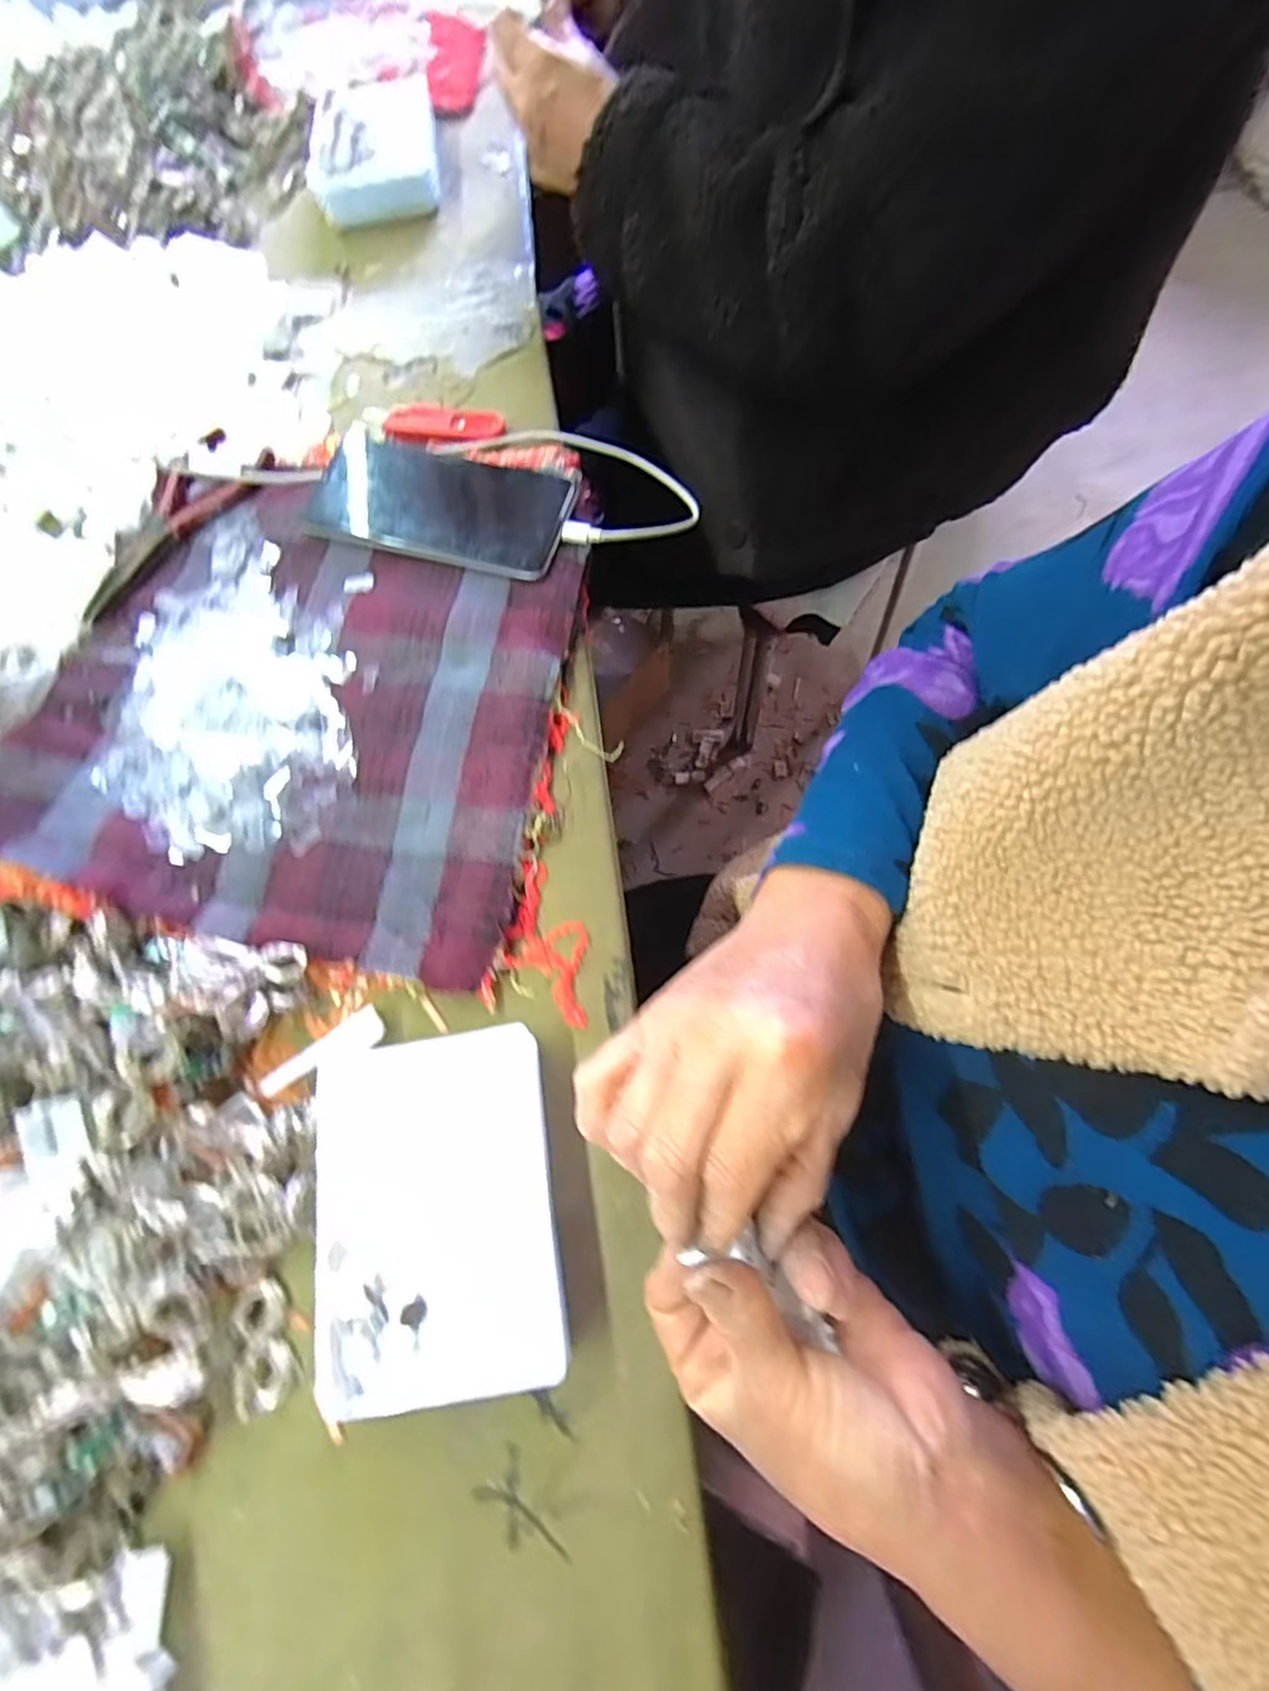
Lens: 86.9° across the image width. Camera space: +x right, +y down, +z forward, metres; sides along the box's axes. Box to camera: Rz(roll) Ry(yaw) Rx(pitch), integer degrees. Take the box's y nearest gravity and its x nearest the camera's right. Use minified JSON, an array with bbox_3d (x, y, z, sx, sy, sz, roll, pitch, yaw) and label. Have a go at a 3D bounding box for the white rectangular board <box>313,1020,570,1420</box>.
[{"bbox_3d":[-0.083,0.150,0.283,0.095,0.026,0.131,-11,69,1],"label":"white rectangular board"}]

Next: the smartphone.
[{"bbox_3d":[-0.119,-0.210,0.410,0.160,0.011,0.084,12,78,10],"label":"smartphone"}]

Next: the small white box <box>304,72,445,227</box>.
[{"bbox_3d":[-0.218,-0.579,0.558,0.103,0.033,0.158,-11,69,1],"label":"small white box"}]

